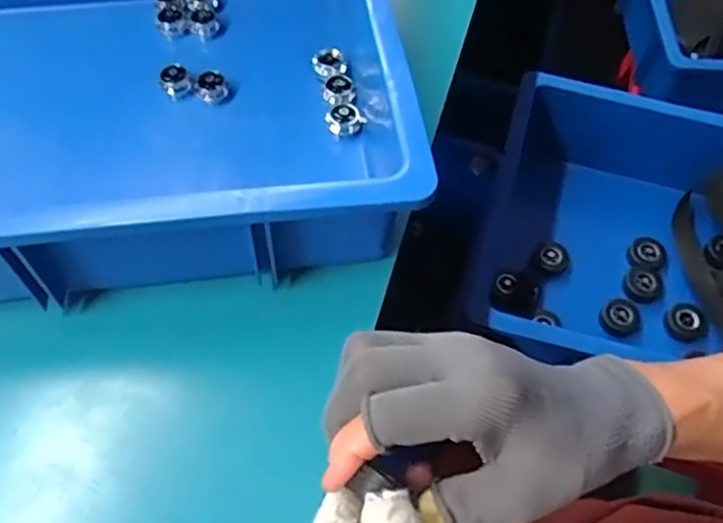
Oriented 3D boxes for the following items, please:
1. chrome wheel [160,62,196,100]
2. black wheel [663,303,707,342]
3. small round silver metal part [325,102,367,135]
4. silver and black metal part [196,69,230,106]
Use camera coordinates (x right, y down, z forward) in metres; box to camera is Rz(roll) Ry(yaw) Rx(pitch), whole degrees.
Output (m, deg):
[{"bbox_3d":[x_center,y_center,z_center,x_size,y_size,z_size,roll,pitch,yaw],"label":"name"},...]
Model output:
[{"bbox_3d":[-0.137,-0.134,0.493,0.023,0.019,0.017,-13,60,-11],"label":"chrome wheel"},{"bbox_3d":[0.331,0.062,0.682,0.044,0.009,0.038,-38,68,-23],"label":"black wheel"},{"bbox_3d":[-0.013,-0.103,0.482,0.025,0.011,0.023,35,63,17],"label":"small round silver metal part"},{"bbox_3d":[-0.109,-0.127,0.492,0.022,0.020,0.019,-13,60,-11],"label":"silver and black metal part"}]

